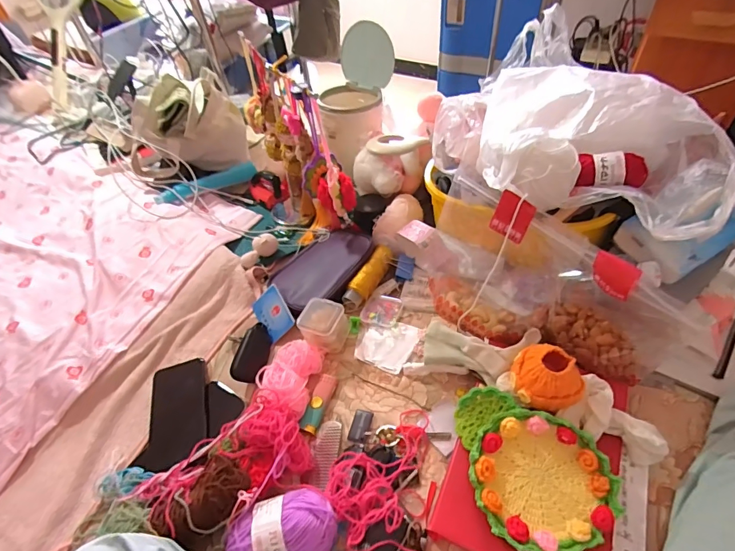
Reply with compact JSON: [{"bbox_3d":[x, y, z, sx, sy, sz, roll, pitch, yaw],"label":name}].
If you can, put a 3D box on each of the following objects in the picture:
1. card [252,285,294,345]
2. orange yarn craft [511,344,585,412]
[{"bbox_3d":[-0.146,0.058,0.657,0.053,0.007,0.086,-44,57,8],"label":"card"},{"bbox_3d":[0.208,0.121,0.495,0.081,0.053,0.067,29,57,27],"label":"orange yarn craft"}]

